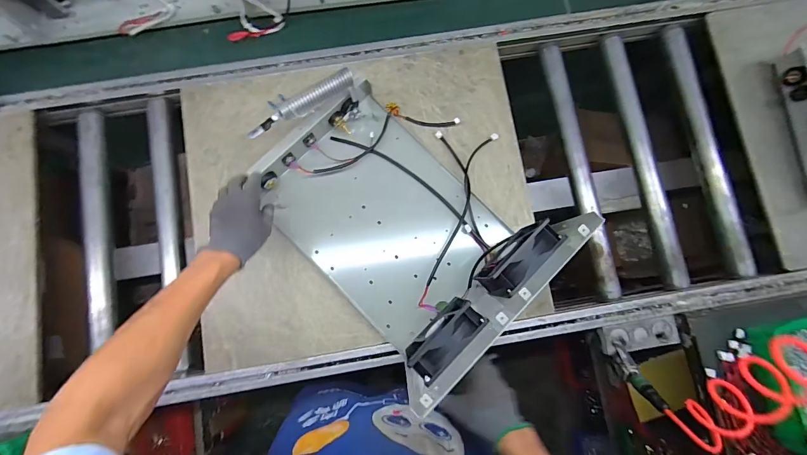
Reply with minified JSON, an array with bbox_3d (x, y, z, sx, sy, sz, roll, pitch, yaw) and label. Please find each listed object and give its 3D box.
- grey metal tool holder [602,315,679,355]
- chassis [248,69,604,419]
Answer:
[{"bbox_3d":[0.474,0.216,0.727,0.154,0.021,0.052,-10,84,-2],"label":"grey metal tool holder"},{"bbox_3d":[-0.027,-0.037,0.620,0.466,0.250,0.339,44,84,4],"label":"chassis"}]

